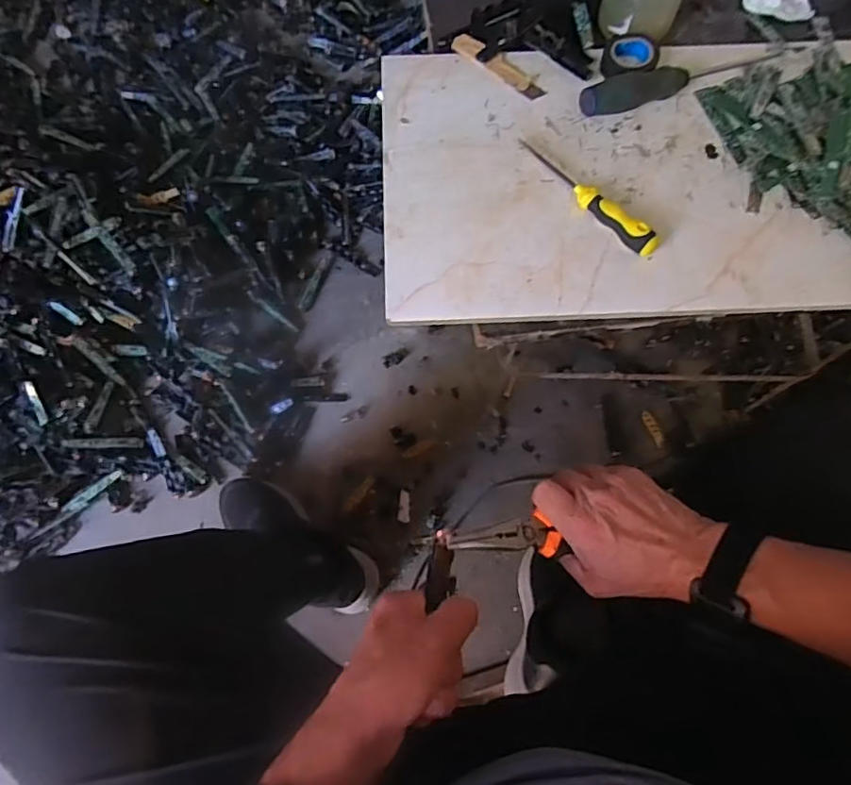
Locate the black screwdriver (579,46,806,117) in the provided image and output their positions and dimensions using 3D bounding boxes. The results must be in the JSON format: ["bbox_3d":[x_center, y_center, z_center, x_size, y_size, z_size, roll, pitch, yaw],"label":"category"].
[{"bbox_3d":[0.261,-0.316,0.555,0.251,0.037,0.032,-25,71,-11],"label":"black screwdriver"}]

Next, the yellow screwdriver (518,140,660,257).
[{"bbox_3d":[0.142,-0.177,0.501,0.018,0.027,0.157,-40,74,-16],"label":"yellow screwdriver"}]

